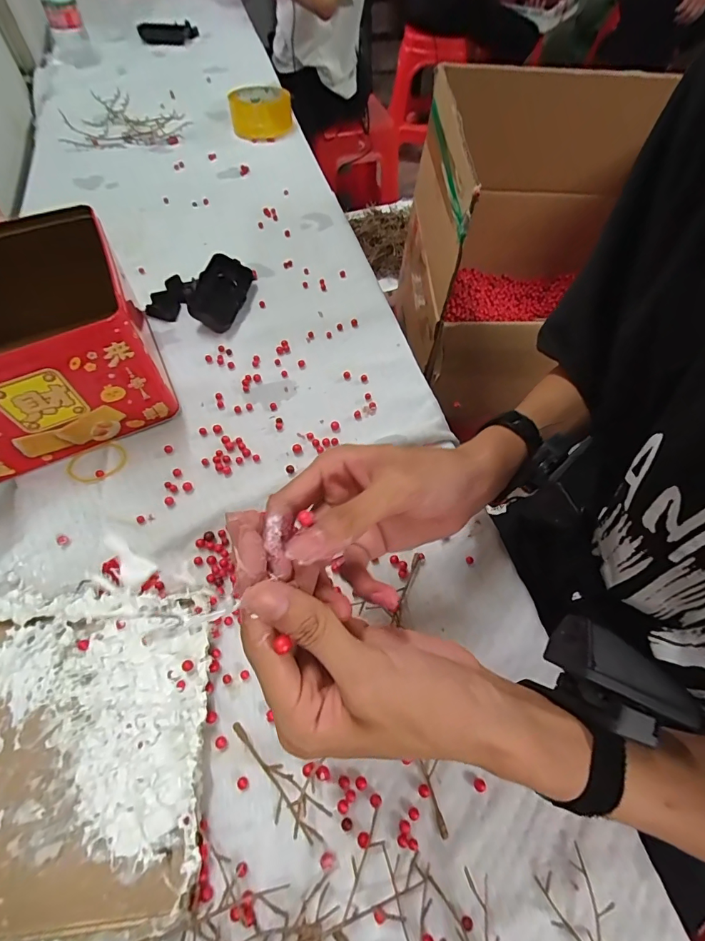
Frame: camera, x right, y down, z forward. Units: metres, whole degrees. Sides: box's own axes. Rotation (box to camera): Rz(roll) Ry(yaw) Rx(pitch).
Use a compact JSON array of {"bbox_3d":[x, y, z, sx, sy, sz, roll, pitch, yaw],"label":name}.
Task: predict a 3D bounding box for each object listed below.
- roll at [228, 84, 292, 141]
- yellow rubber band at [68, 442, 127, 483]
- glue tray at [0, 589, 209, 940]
[{"bbox_3d":[-0.164,-0.643,0.775,0.110,0.059,0.105,-7,60,-7],"label":"roll"},{"bbox_3d":[-0.238,-0.007,0.393,0.052,0.005,0.041,-25,63,-15],"label":"yellow rubber band"},{"bbox_3d":[-0.194,0.180,0.281,0.186,0.014,0.190,-5,59,-4],"label":"glue tray"}]

